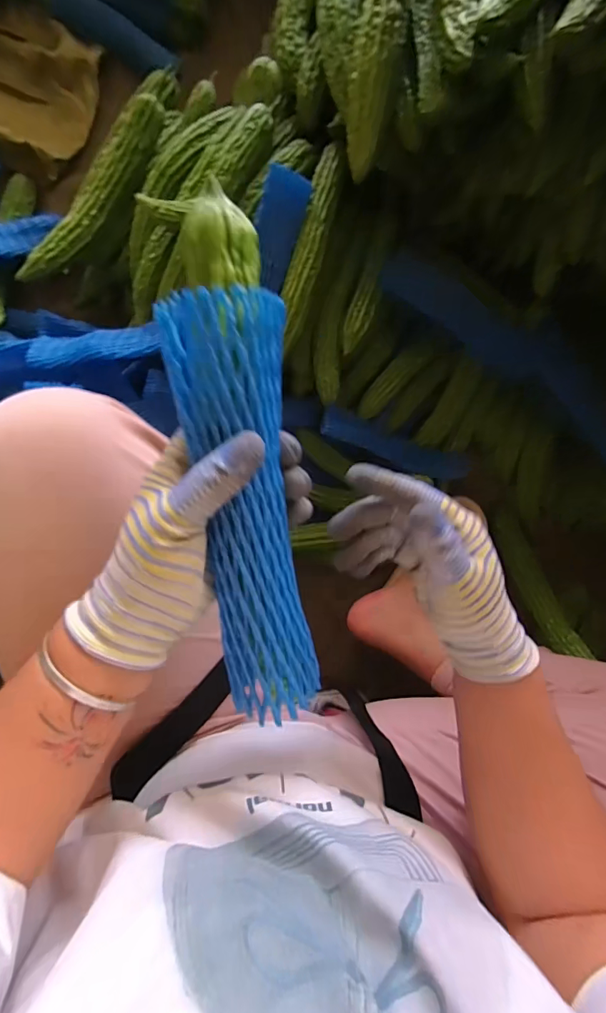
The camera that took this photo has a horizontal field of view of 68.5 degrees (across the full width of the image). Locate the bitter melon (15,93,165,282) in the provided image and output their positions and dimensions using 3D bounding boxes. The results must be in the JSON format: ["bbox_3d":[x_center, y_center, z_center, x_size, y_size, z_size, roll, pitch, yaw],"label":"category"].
[{"bbox_3d":[-0.271,-0.406,0.589,0.045,0.063,0.284,38,85,2],"label":"bitter melon"}]

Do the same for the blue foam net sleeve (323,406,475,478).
[{"bbox_3d":[0.141,-0.087,0.649,0.259,0.029,0.049,16,84,-23],"label":"blue foam net sleeve"}]

